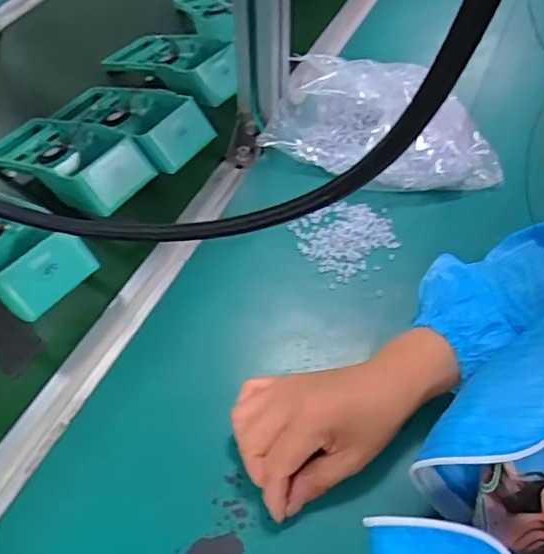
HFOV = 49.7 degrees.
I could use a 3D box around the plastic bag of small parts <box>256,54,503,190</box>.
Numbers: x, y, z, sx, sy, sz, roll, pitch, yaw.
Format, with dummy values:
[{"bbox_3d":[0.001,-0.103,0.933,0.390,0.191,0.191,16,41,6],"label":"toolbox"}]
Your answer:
[{"bbox_3d":[0.124,-0.165,0.617,0.239,0.068,0.158,17,54,14],"label":"plastic bag of small parts"}]

